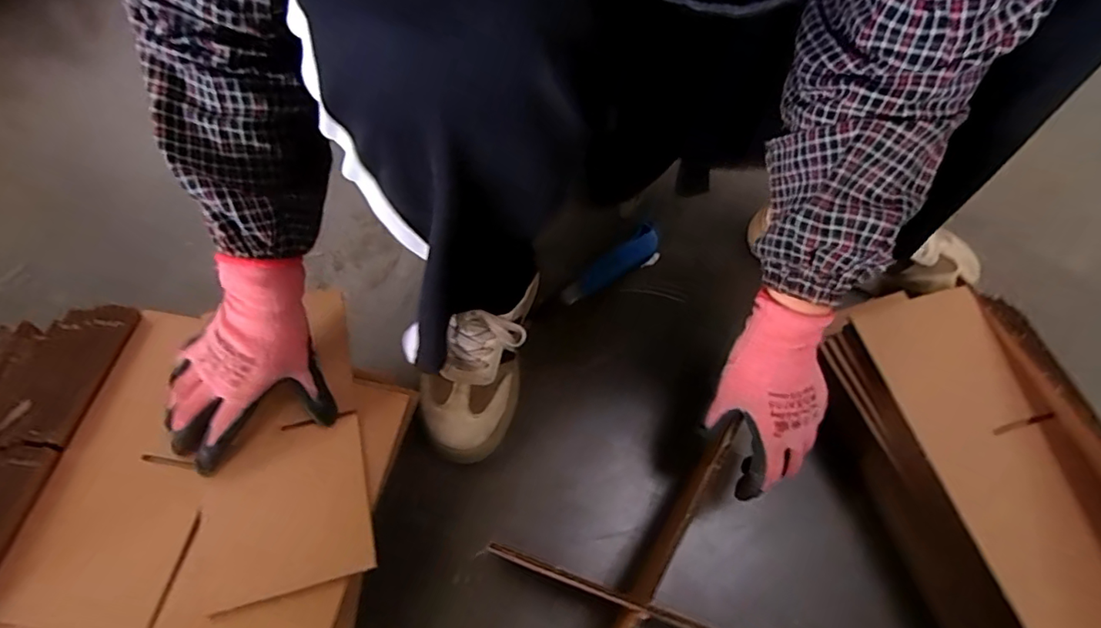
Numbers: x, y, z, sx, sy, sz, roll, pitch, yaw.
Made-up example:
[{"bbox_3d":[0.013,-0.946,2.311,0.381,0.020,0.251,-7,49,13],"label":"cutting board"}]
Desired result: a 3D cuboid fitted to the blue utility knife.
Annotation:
[{"bbox_3d":[0.076,-0.052,0.636,0.138,0.025,0.039,-37,70,-17],"label":"blue utility knife"}]

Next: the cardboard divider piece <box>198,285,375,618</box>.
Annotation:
[{"bbox_3d":[-0.230,0.101,0.456,0.125,0.009,0.249,-13,66,-9],"label":"cardboard divider piece"}]

